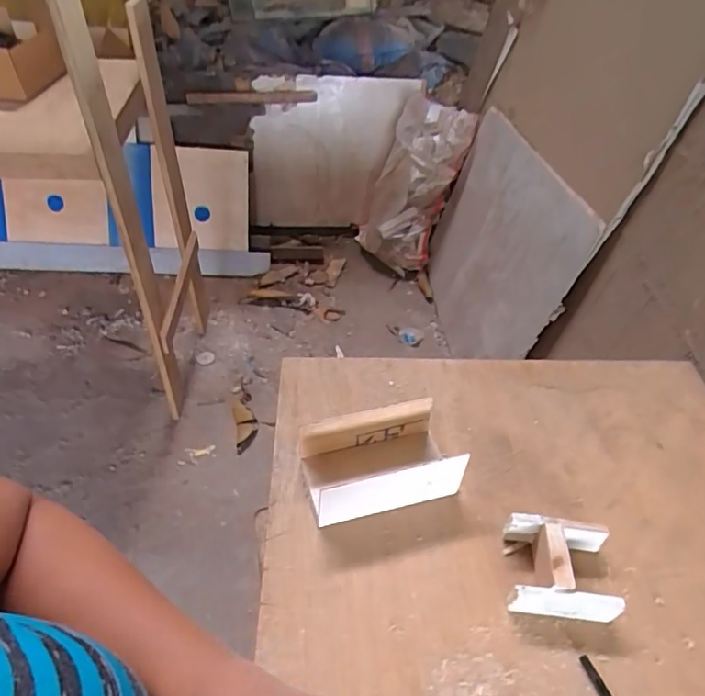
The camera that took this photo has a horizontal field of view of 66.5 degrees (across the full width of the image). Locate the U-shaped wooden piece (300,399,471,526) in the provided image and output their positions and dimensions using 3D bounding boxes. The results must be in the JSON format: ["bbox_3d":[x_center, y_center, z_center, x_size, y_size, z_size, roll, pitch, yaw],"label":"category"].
[{"bbox_3d":[0.027,0.113,0.539,0.143,0.065,0.079,-10,45,-12],"label":"U-shaped wooden piece"}]

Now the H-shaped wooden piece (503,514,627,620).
[{"bbox_3d":[0.182,0.193,0.473,0.088,0.046,0.074,5,44,3],"label":"H-shaped wooden piece"}]

